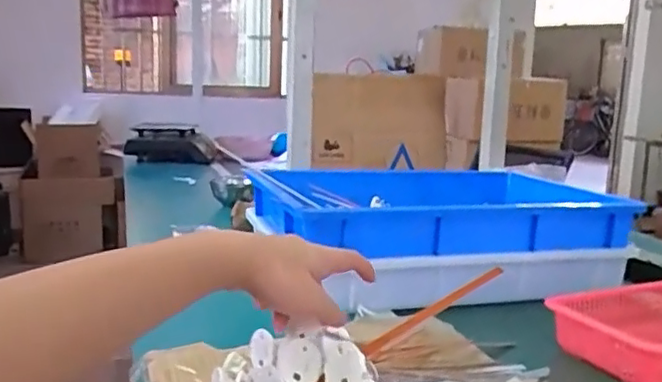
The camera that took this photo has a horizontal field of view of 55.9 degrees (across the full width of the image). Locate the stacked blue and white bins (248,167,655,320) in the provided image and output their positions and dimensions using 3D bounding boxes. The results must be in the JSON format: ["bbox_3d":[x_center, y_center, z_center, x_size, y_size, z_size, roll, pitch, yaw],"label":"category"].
[{"bbox_3d":[0.157,0.048,1.079,0.531,0.125,0.428,-1,10,-19],"label":"stacked blue and white bins"}]

